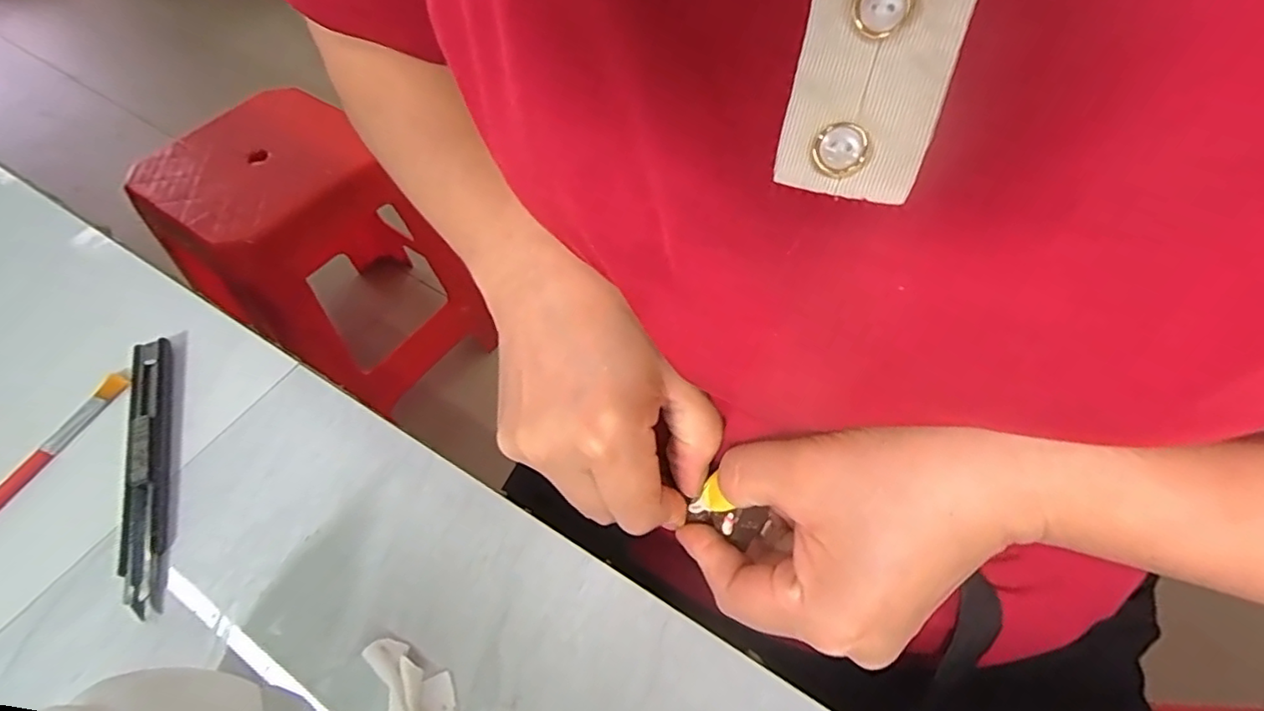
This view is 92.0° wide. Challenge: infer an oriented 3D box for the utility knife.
[{"bbox_3d":[-0.221,0.048,0.275,0.017,0.013,0.133,-18,56,-12],"label":"utility knife"}]

